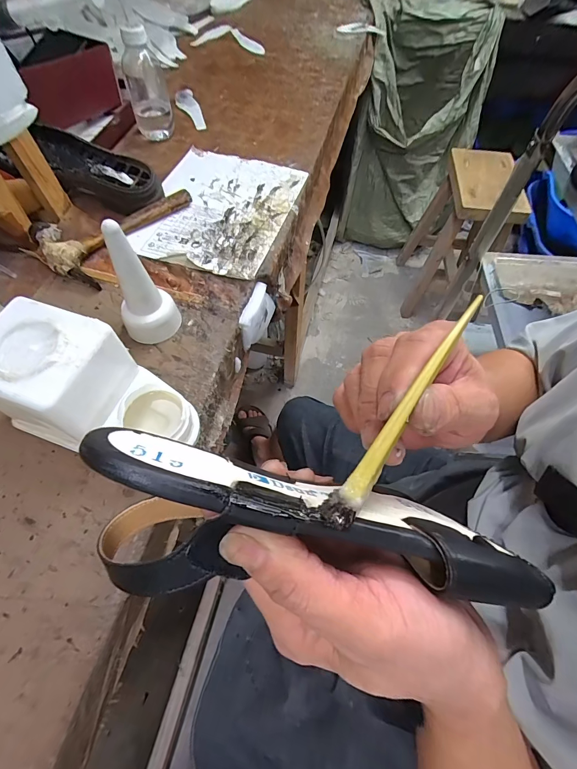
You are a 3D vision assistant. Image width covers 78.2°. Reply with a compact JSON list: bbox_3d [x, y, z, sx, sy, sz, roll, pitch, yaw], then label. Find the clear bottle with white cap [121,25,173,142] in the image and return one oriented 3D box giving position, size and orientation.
[{"bbox_3d":[-0.268,-0.573,0.664,0.071,0.149,0.071,-13,61,-9],"label":"clear bottle with white cap"}]

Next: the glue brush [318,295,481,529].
[{"bbox_3d":[0.052,0.007,0.151,0.011,0.005,0.121,34,69,15],"label":"glue brush"}]

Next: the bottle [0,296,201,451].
[{"bbox_3d":[-0.202,0.011,0.364,0.195,0.120,0.111,24,62,10],"label":"bottle"}]

